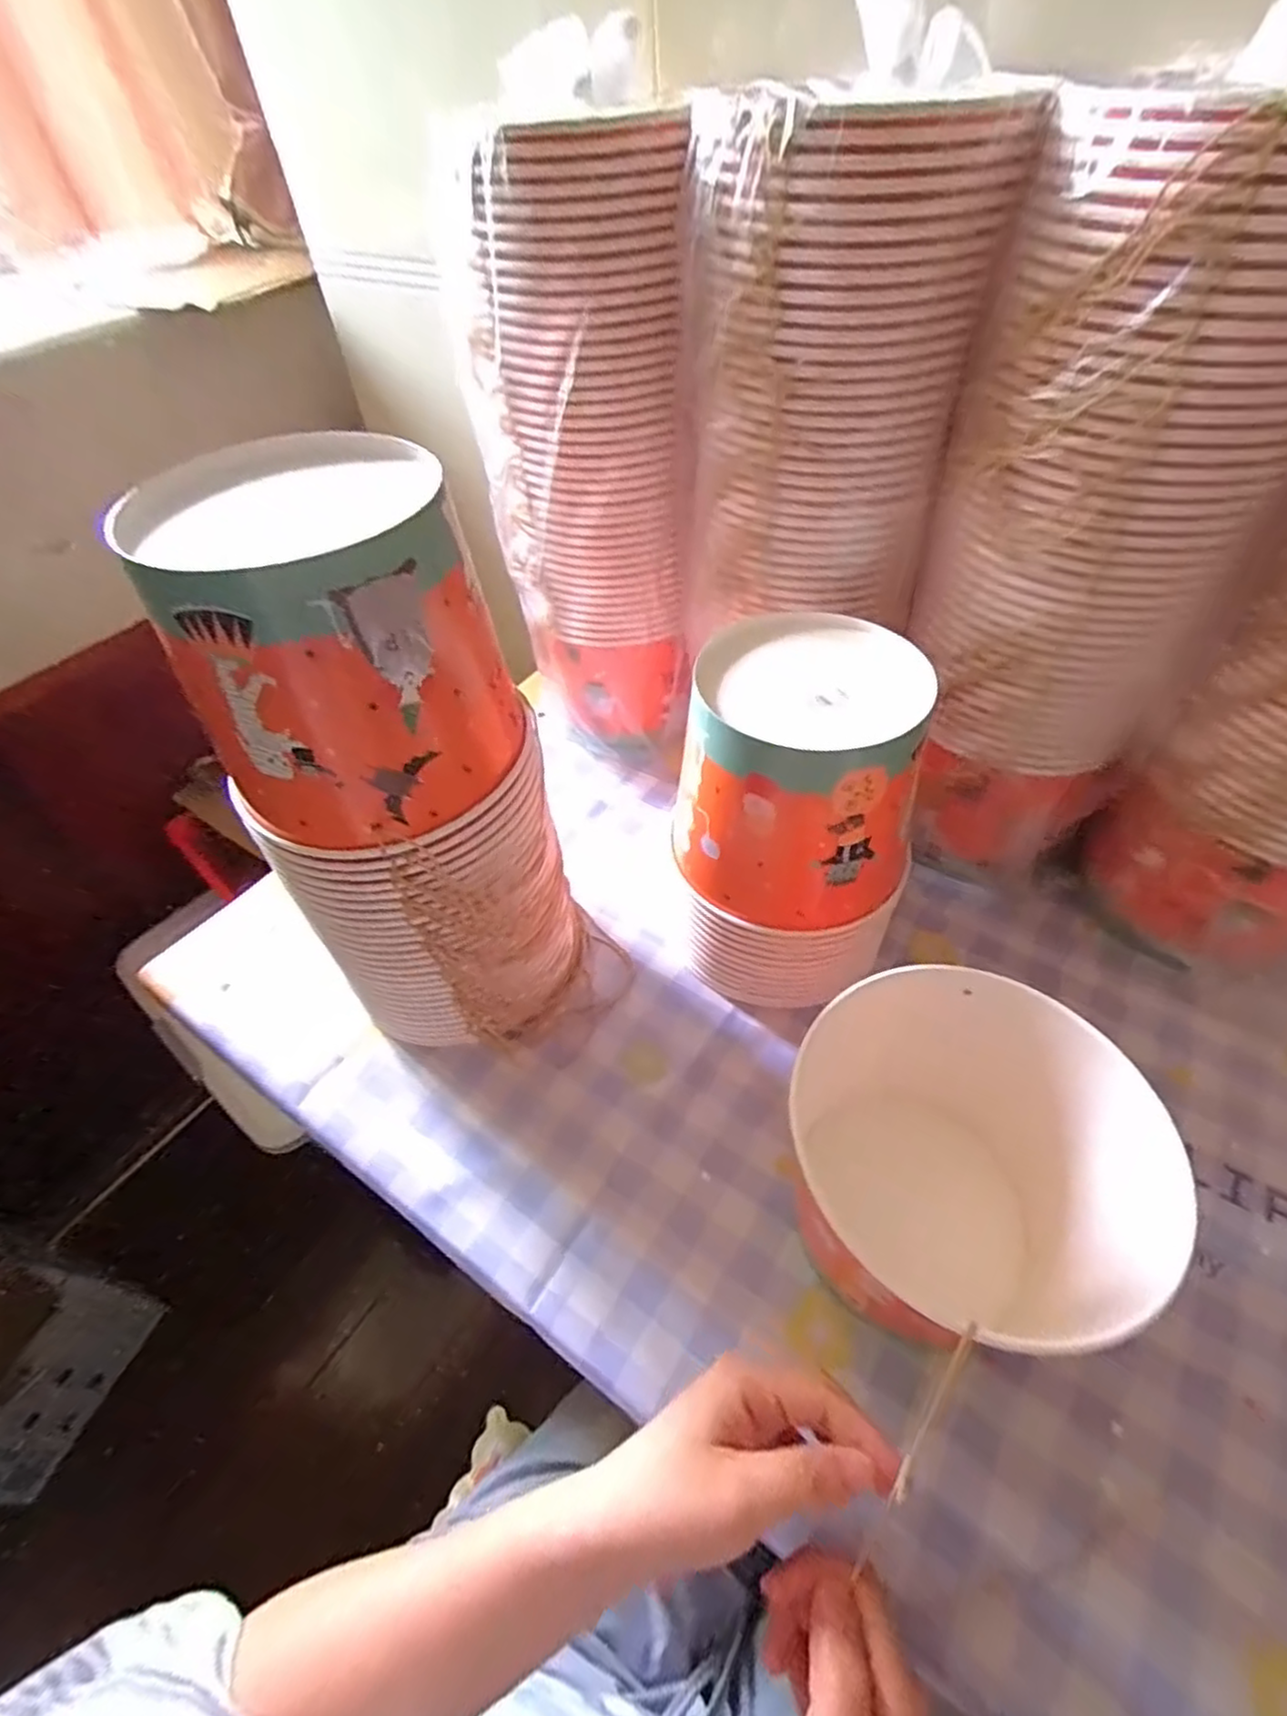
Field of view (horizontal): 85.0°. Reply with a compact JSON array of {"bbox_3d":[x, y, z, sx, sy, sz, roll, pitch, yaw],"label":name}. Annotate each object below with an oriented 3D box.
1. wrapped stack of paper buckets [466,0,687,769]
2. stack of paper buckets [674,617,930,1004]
[{"bbox_3d":[-0.041,-0.267,0.541,0.140,0.447,0.130,-11,49,-6],"label":"wrapped stack of paper buckets"},{"bbox_3d":[0.099,-0.018,0.458,0.139,0.220,0.142,13,51,15],"label":"stack of paper buckets"}]

